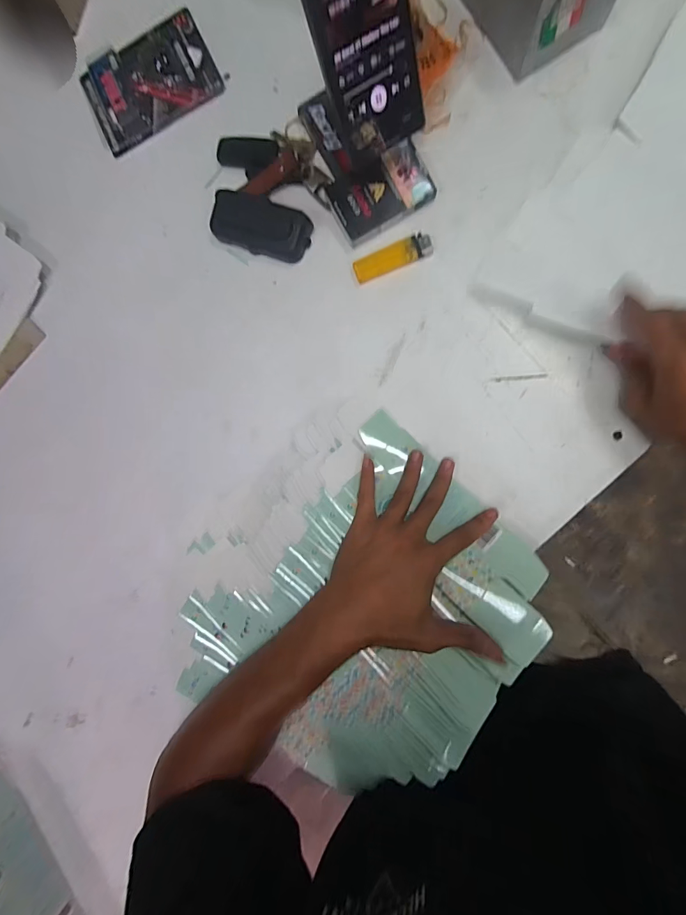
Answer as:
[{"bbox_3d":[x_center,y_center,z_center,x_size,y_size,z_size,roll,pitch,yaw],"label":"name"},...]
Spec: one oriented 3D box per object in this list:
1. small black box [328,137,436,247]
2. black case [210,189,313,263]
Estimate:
[{"bbox_3d":[0.038,-0.265,0.386,0.095,0.022,0.058,-26,85,5],"label":"small black box"},{"bbox_3d":[-0.086,-0.244,0.407,0.104,0.016,0.052,23,91,8],"label":"black case"}]

